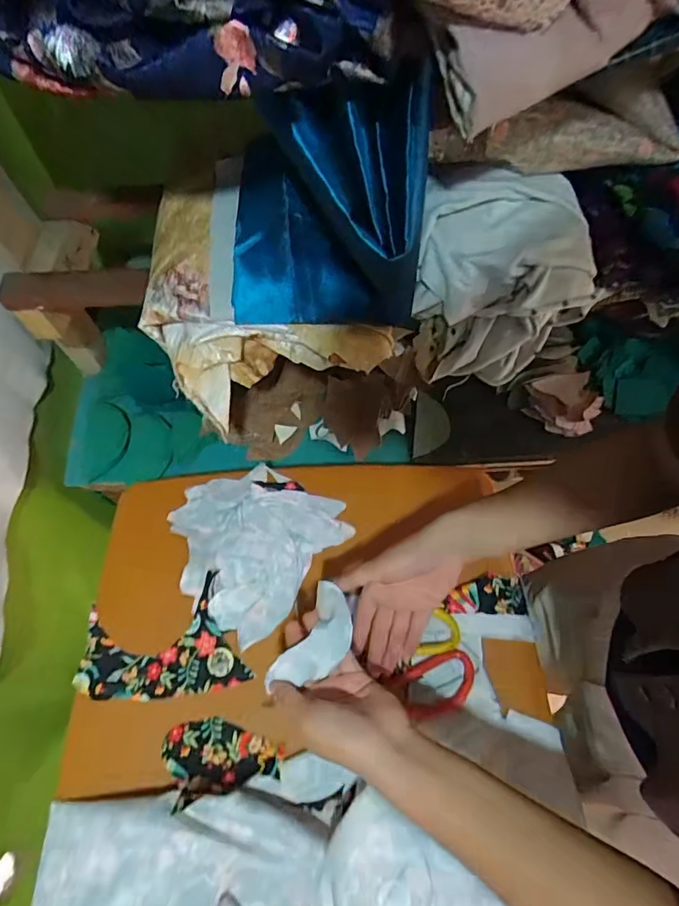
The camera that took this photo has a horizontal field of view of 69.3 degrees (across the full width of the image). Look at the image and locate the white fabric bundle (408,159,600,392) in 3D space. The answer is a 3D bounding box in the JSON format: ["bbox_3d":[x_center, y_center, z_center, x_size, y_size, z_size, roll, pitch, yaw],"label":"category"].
[{"bbox_3d":[0.162,-0.182,0.518,0.171,0.158,0.135,-6,65,-3],"label":"white fabric bundle"}]

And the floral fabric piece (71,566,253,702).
[{"bbox_3d":[-0.195,0.209,0.529,0.172,0.019,0.115,-14,65,-6],"label":"floral fabric piece"}]

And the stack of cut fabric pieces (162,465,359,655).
[{"bbox_3d":[-0.109,0.095,0.580,0.185,0.022,0.183,34,69,15],"label":"stack of cut fabric pieces"}]

